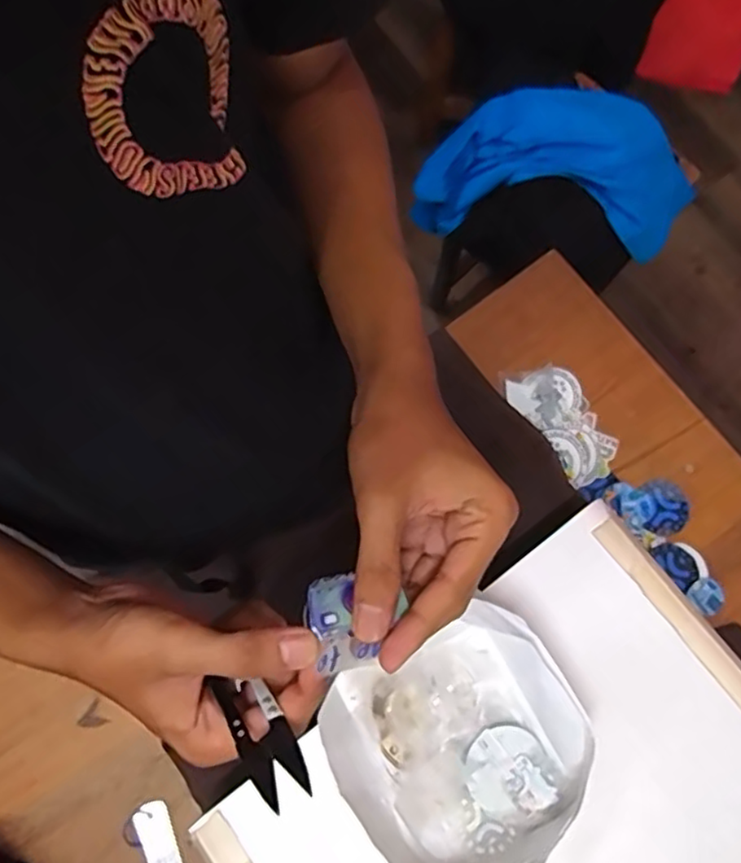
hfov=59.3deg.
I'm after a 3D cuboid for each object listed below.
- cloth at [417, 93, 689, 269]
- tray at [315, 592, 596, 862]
[{"bbox_3d":[0.284,-0.403,0.938,0.394,0.128,0.238,8,78,3],"label":"cloth"},{"bbox_3d":[0.064,0.221,0.452,0.169,0.039,0.160,-27,79,-5],"label":"tray"}]

